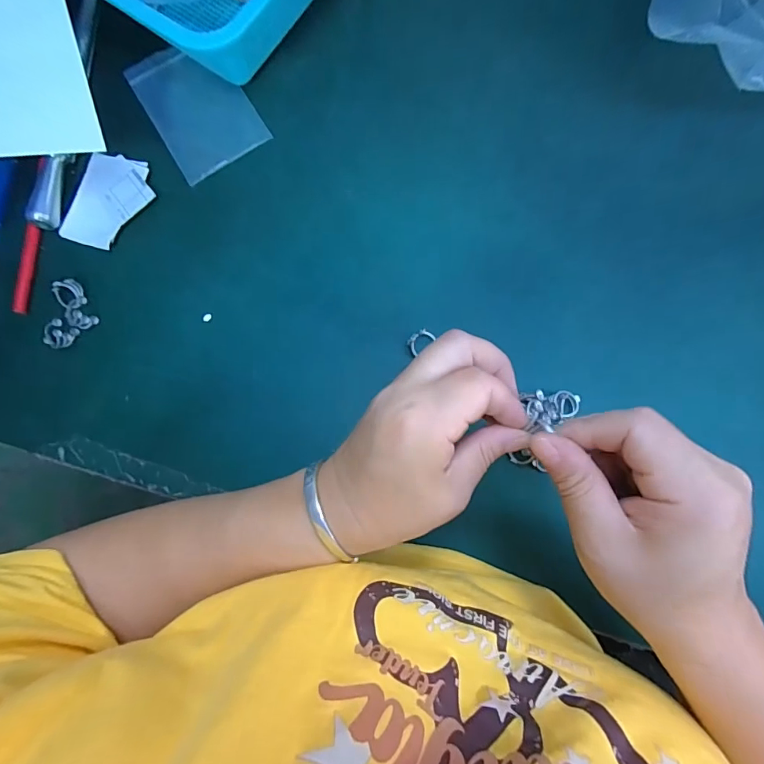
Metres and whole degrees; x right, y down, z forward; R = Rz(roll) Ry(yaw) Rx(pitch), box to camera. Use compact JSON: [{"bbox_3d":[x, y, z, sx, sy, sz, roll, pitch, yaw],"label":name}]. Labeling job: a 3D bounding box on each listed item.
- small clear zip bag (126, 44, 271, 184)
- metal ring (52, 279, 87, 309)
[{"bbox_3d":[-0.154,-0.232,0.368,0.076,0.005,0.118,-32,84,-2],"label":"small clear zip bag"},{"bbox_3d":[-0.249,-0.070,0.348,0.019,0.012,0.022,-31,81,-2],"label":"metal ring"}]

